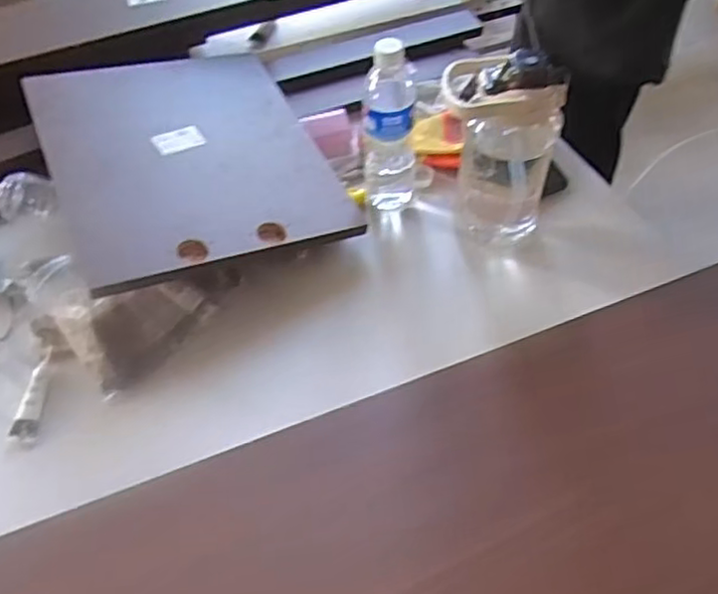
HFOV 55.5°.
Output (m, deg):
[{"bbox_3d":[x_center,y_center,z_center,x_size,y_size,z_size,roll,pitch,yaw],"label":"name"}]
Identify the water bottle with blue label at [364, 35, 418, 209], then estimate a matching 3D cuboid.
[{"bbox_3d":[0.041,-0.201,0.855,0.064,0.243,0.058,-1,51,0],"label":"water bottle with blue label"}]

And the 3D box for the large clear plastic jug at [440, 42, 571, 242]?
[{"bbox_3d":[0.158,-0.169,0.804,0.126,0.226,0.083,28,57,22],"label":"large clear plastic jug"}]

